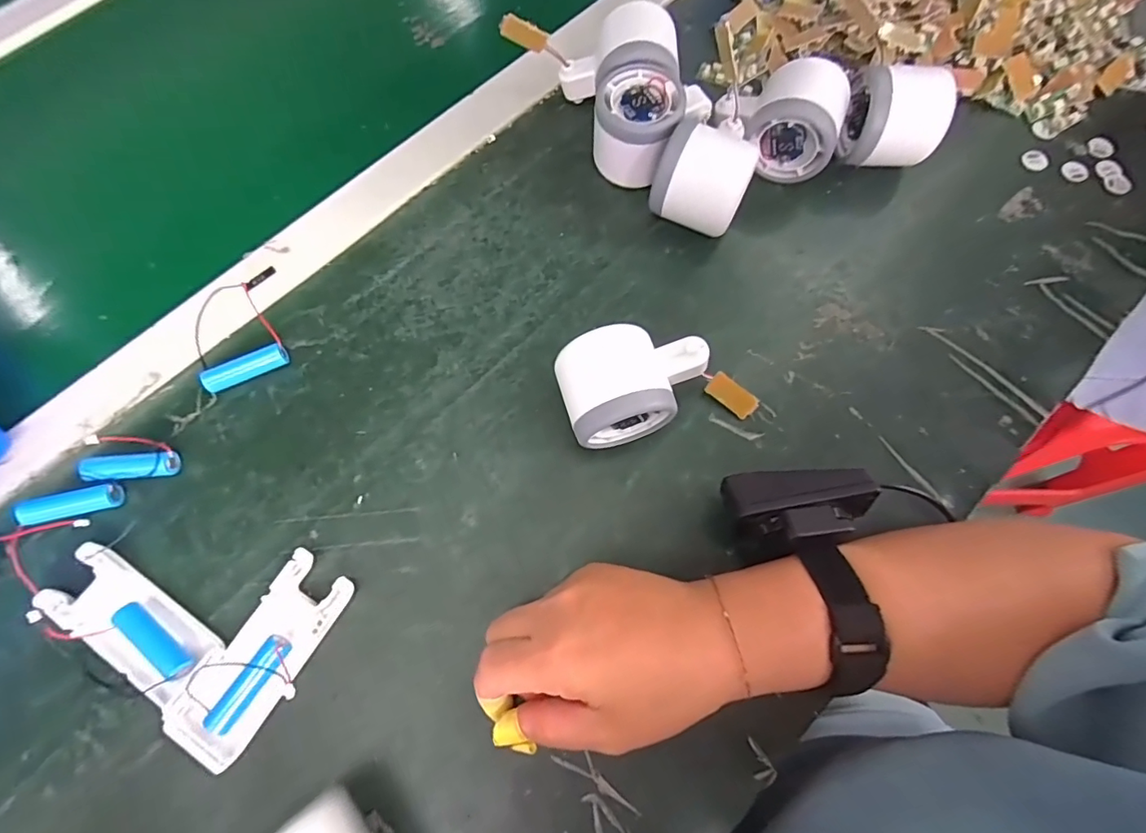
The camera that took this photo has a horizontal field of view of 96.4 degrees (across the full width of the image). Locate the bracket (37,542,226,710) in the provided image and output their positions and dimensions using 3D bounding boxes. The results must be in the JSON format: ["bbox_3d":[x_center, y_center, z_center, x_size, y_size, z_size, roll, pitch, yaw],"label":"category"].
[{"bbox_3d":[-0.241,0.112,0.277,0.095,0.014,0.038,33,76,9],"label":"bracket"}]

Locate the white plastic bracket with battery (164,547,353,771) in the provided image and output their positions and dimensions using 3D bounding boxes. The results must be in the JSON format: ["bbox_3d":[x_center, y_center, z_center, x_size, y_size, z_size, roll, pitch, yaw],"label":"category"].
[{"bbox_3d":[-0.165,0.127,0.274,0.042,0.017,0.103,33,76,10],"label":"white plastic bracket with battery"}]

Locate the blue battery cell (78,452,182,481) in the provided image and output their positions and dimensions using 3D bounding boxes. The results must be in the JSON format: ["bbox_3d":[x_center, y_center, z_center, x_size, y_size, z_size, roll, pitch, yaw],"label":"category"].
[{"bbox_3d":[-0.264,0.030,0.307,0.050,0.016,0.015,-5,73,-2],"label":"blue battery cell"}]

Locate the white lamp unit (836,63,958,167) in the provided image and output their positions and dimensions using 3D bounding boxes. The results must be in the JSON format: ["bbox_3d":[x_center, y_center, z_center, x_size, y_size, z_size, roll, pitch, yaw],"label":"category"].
[{"bbox_3d":[0.219,-0.205,0.355,0.056,0.062,0.055,-3,73,0],"label":"white lamp unit"}]

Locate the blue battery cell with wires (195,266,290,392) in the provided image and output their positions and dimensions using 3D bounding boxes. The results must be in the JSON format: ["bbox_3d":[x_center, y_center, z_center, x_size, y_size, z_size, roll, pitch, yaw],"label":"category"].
[{"bbox_3d":[-0.221,-0.058,0.335,0.055,0.015,0.079,-18,74,-6],"label":"blue battery cell with wires"}]

